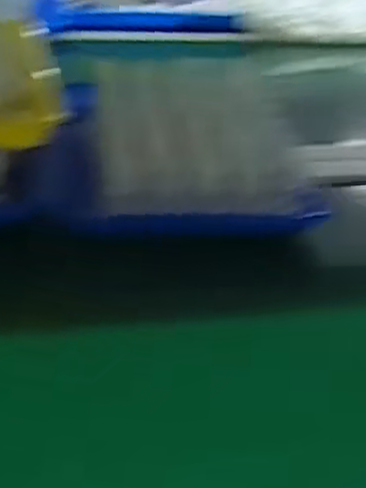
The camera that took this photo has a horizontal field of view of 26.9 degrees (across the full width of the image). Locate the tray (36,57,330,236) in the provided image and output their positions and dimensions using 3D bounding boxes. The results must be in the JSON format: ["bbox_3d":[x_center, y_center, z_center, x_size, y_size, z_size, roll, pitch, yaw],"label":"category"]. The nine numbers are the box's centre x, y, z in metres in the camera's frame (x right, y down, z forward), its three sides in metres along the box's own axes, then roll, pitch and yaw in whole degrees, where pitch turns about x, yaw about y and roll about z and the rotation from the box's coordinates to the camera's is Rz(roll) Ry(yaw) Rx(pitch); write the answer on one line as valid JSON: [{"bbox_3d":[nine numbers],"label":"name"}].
[{"bbox_3d":[-0.009,-0.119,0.760,0.235,0.042,0.343,1,33,-6],"label":"tray"}]

